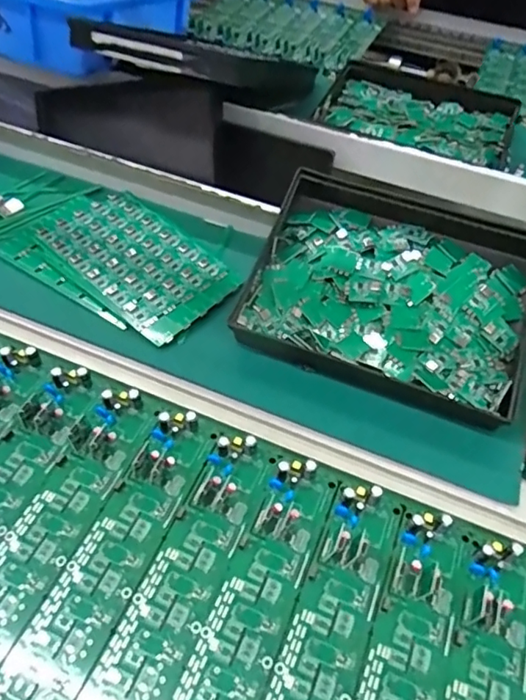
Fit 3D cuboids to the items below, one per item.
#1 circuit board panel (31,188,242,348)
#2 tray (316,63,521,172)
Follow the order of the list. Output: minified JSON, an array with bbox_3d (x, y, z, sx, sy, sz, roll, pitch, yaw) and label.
[{"bbox_3d":[-0.121,-0.090,0.516,0.200,0.011,0.106,38,57,24],"label":"circuit board panel"},{"bbox_3d":[0.190,-0.278,0.688,0.228,0.051,0.196,20,52,13],"label":"tray"}]

